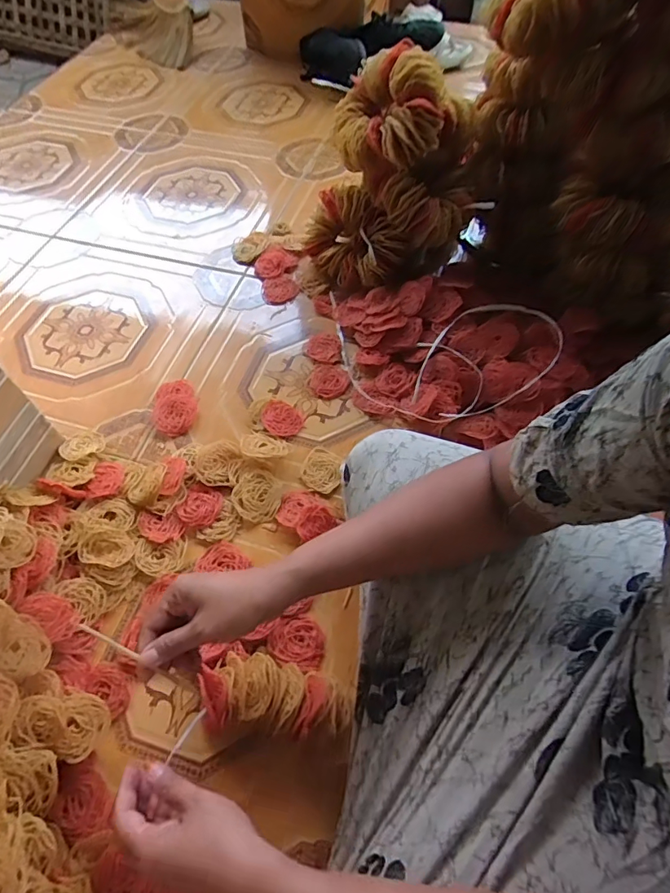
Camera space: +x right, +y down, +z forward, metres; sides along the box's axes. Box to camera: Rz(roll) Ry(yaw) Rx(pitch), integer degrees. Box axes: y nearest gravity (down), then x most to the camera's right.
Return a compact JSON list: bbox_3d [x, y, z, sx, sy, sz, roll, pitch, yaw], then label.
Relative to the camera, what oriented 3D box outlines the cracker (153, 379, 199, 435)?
[{"bbox_3d":[-0.232,-0.059,0.720,0.061,0.011,0.096,-5,58,-2],"label":"cracker"}]

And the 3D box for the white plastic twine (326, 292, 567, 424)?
[{"bbox_3d":[0.143,-0.133,0.721,0.334,0.049,0.211,8,59,6],"label":"white plastic twine"}]

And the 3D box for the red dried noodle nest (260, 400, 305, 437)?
[{"bbox_3d":[-0.077,-0.040,0.703,0.056,0.018,0.054,0,58,1],"label":"red dried noodle nest"}]

